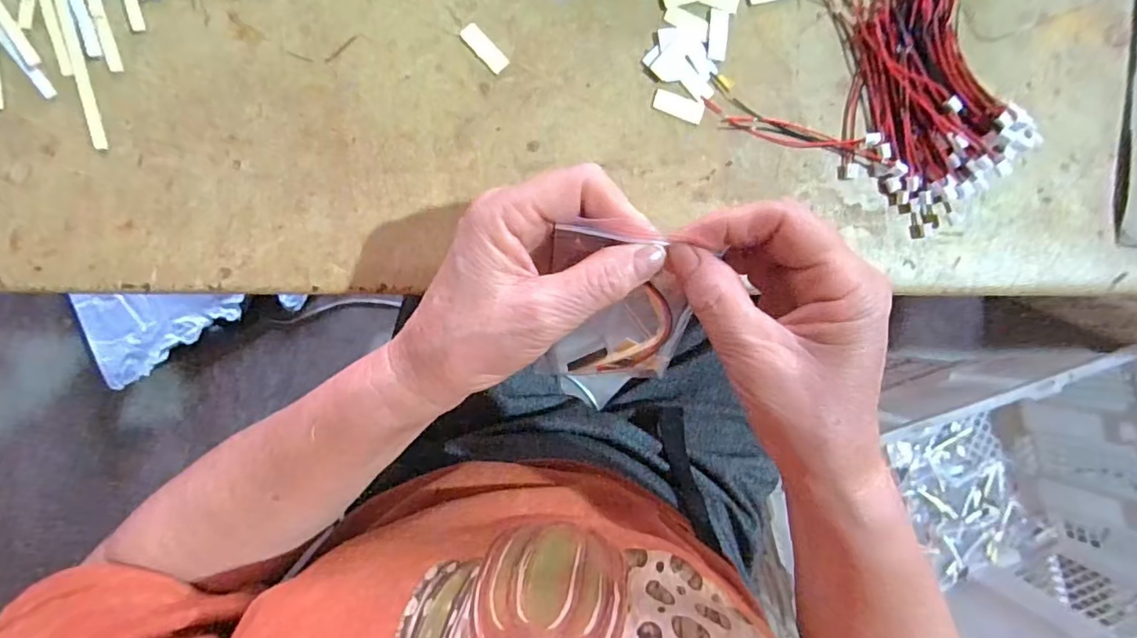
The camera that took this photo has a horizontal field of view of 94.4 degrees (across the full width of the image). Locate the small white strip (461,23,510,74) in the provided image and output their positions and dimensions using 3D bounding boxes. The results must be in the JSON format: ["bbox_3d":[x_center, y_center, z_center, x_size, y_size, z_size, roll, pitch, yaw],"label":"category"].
[{"bbox_3d":[-0.044,-0.144,0.279,0.028,0.004,0.011,45,86,-6],"label":"small white strip"}]

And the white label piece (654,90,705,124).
[{"bbox_3d":[0.061,-0.118,0.291,0.028,0.004,0.012,15,89,-7],"label":"white label piece"}]

